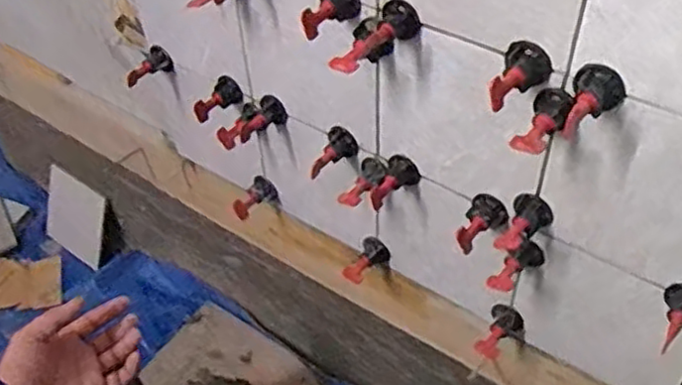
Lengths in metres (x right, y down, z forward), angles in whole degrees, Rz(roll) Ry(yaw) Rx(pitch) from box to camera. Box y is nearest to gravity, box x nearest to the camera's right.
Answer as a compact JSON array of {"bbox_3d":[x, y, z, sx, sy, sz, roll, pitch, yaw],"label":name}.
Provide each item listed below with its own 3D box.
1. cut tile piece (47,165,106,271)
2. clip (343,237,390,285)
[{"bbox_3d":[-0.484,0.041,1.241,0.181,0.016,0.116,28,90,23],"label":"cut tile piece"},{"bbox_3d":[0.026,0.071,0.706,0.028,0.029,0.043,29,54,27],"label":"clip"}]

